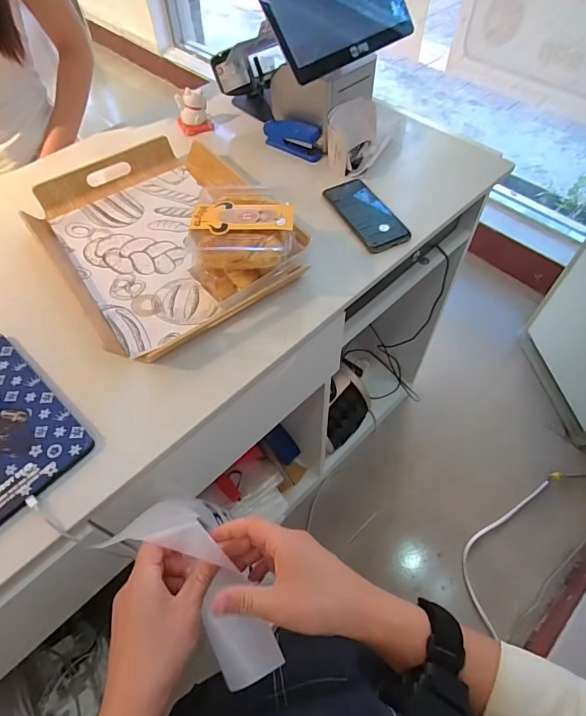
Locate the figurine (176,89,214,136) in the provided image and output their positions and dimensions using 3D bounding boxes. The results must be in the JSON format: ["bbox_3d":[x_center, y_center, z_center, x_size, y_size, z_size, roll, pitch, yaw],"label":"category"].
[{"bbox_3d":[-0.198,-0.493,0.862,0.063,0.065,0.053,-27,60,-16],"label":"figurine"}]

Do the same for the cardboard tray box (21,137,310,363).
[{"bbox_3d":[-0.209,-0.201,0.683,0.322,0.044,0.415,-30,61,-17],"label":"cardboard tray box"}]

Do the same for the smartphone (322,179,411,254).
[{"bbox_3d":[0.121,-0.241,0.718,0.076,0.014,0.165,-25,60,-14],"label":"smartphone"}]

